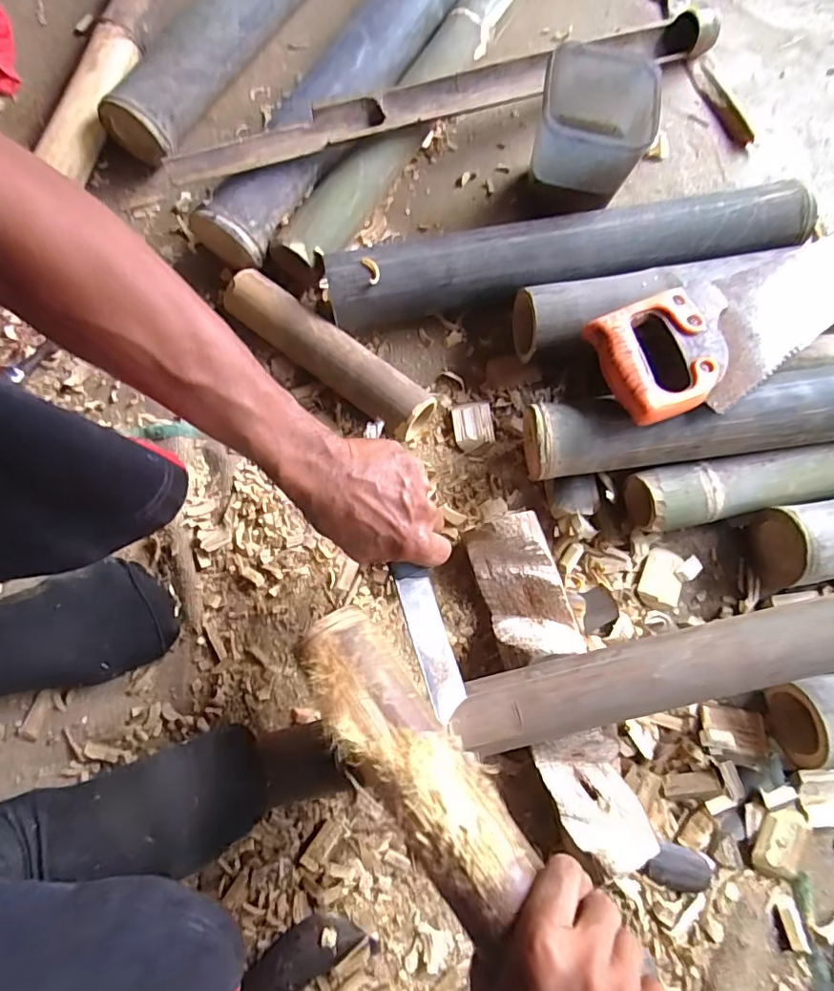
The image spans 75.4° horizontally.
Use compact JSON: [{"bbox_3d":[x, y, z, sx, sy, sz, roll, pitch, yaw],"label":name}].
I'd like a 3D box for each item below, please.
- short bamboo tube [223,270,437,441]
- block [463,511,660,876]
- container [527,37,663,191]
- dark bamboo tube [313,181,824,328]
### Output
[{"bbox_3d":[-0.091,-0.144,0.553,0.238,0.047,0.052,36,80,6],"label":"short bamboo tube"},{"bbox_3d":[0.122,0.170,0.483,0.078,0.052,0.307,-16,79,-4],"label":"block"},{"bbox_3d":[0.180,-0.391,0.558,0.110,0.079,0.119,7,77,-1],"label":"container"},{"bbox_3d":[0.157,-0.257,0.569,0.515,0.060,0.082,-8,79,-3],"label":"dark bamboo tube"}]

